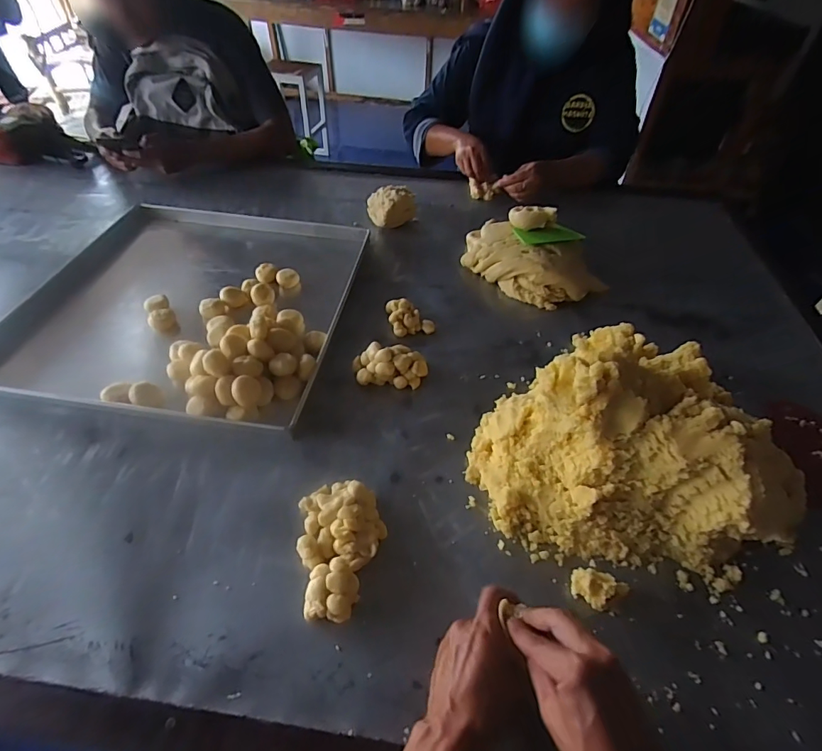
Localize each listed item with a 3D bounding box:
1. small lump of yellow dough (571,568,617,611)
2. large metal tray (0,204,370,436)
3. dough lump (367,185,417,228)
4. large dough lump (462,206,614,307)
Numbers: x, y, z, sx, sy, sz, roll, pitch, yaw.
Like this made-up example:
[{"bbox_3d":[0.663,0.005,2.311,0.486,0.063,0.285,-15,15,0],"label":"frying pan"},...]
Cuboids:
[{"bbox_3d":[0.192,0.225,0.481,0.040,0.019,0.037,9,48,6],"label":"small lump of yellow dough"},{"bbox_3d":[-0.367,-0.149,0.796,0.502,0.030,0.548,7,48,4],"label":"large metal tray"},{"bbox_3d":[-0.042,-0.366,0.987,0.104,0.070,0.077,-3,48,-5],"label":"dough lump"},{"bbox_3d":[0.215,-0.229,0.861,0.162,0.085,0.263,-27,54,-24],"label":"large dough lump"}]

